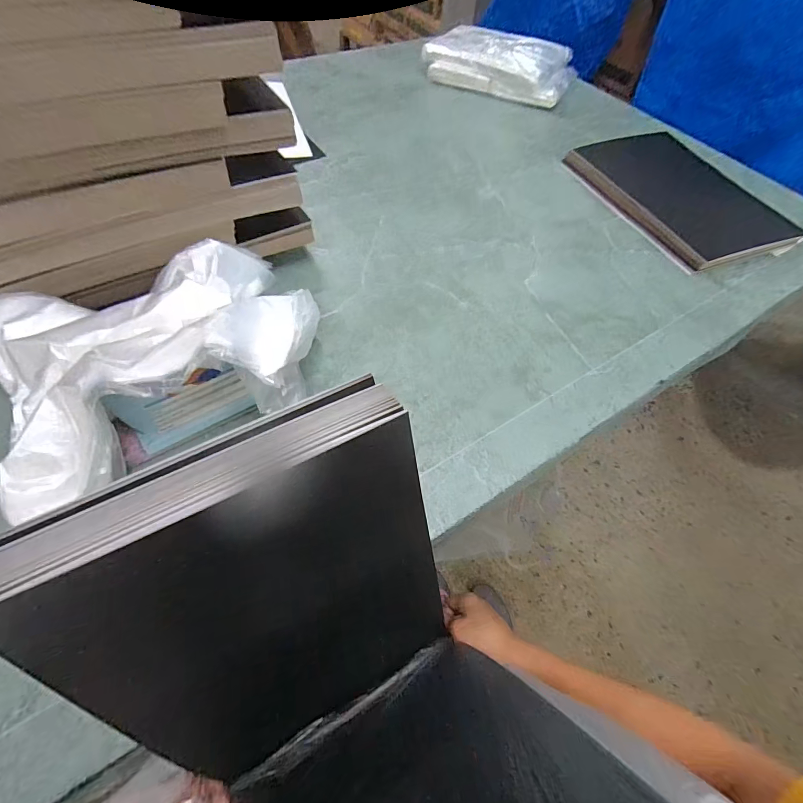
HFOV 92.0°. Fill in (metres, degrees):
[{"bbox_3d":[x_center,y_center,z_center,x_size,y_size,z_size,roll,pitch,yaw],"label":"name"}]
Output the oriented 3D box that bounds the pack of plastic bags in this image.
[{"bbox_3d":[0.261,-0.882,1.022,0.365,0.083,0.229,25,59,10],"label":"pack of plastic bags"}]

